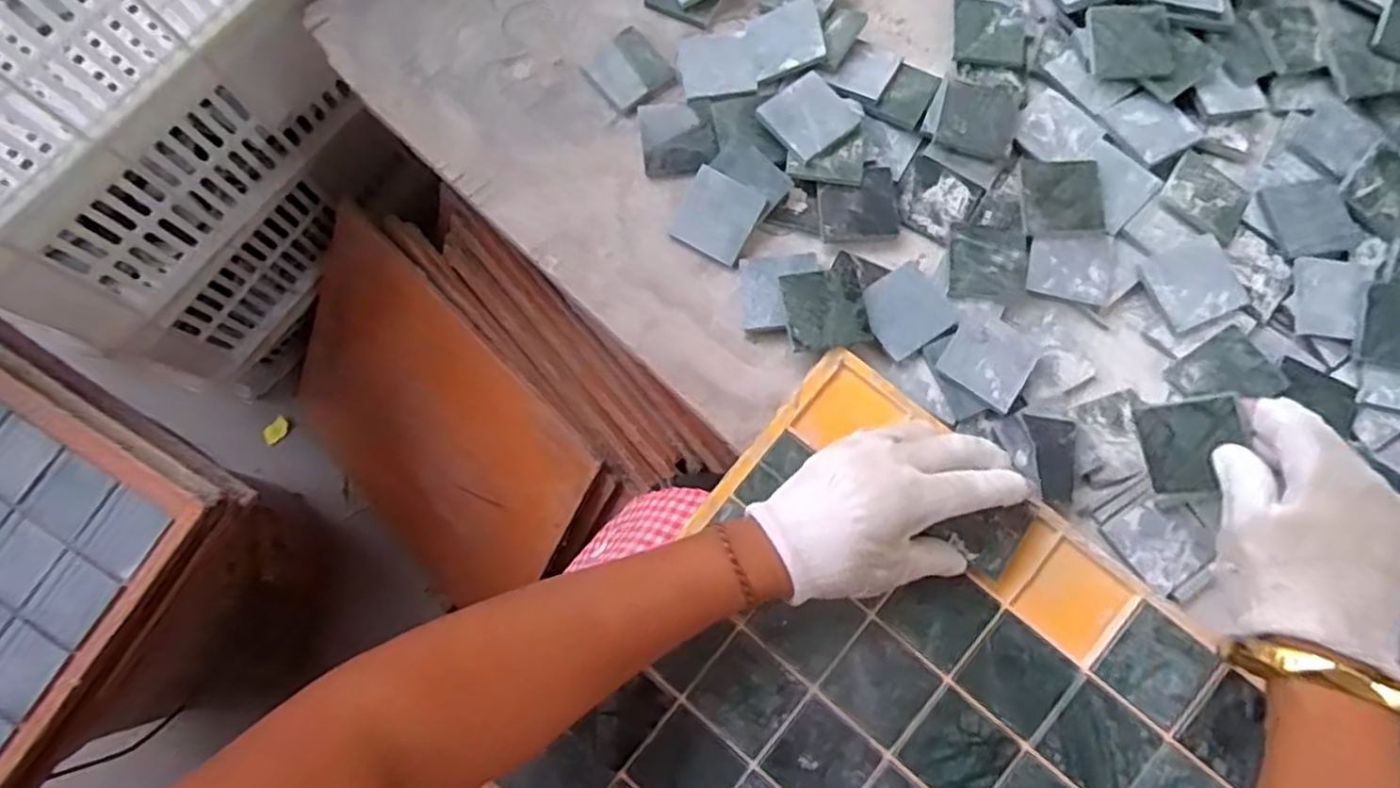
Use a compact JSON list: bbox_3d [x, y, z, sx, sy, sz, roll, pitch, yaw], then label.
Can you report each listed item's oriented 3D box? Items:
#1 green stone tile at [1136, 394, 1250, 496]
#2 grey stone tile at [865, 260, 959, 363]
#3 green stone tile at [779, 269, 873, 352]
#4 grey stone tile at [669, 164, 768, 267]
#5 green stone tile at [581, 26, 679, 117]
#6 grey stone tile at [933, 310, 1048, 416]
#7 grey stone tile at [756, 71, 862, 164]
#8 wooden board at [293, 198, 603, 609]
[{"bbox_3d":[0.254,0.028,0.381,0.004,0.046,0.047,-12,88,-34],"label":"green stone tile"},{"bbox_3d":[0.126,-0.051,0.450,0.049,0.007,0.050,-30,79,-7],"label":"grey stone tile"},{"bbox_3d":[0.077,-0.053,0.450,0.049,0.005,0.050,-7,77,-2],"label":"green stone tile"},{"bbox_3d":[0.011,-0.113,0.463,0.048,0.005,0.049,28,93,10],"label":"grey stone tile"},{"bbox_3d":[-0.048,-0.221,0.505,0.049,0.006,0.051,-43,81,-10],"label":"green stone tile"},{"bbox_3d":[0.175,-0.023,0.442,0.049,0.007,0.051,36,79,7],"label":"grey stone tile"},{"bbox_3d":[0.070,-0.177,0.466,0.052,0.005,0.049,-39,78,-13],"label":"grey stone tile"},{"bbox_3d":[-0.278,0.045,0.739,0.360,0.331,0.017,43,38,9],"label":"wooden board"}]

